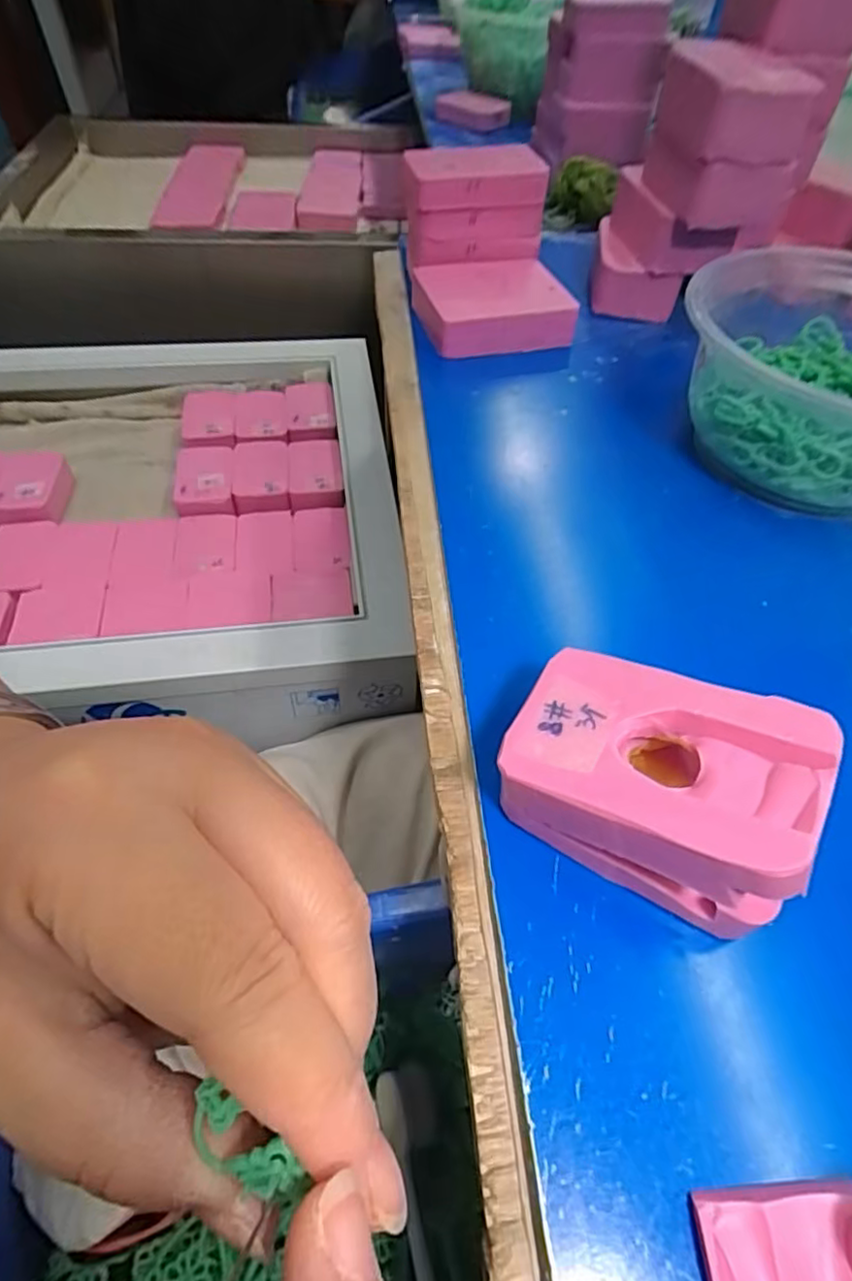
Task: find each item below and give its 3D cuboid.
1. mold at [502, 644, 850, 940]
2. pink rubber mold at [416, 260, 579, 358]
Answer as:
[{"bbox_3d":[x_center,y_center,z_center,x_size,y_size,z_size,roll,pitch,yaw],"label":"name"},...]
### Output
[{"bbox_3d":[0.058,0.036,0.160,0.074,0.050,0.047,26,56,17],"label":"mold"},{"bbox_3d":[0.035,-0.183,0.344,0.076,0.026,0.061,-10,53,-9],"label":"pink rubber mold"}]

